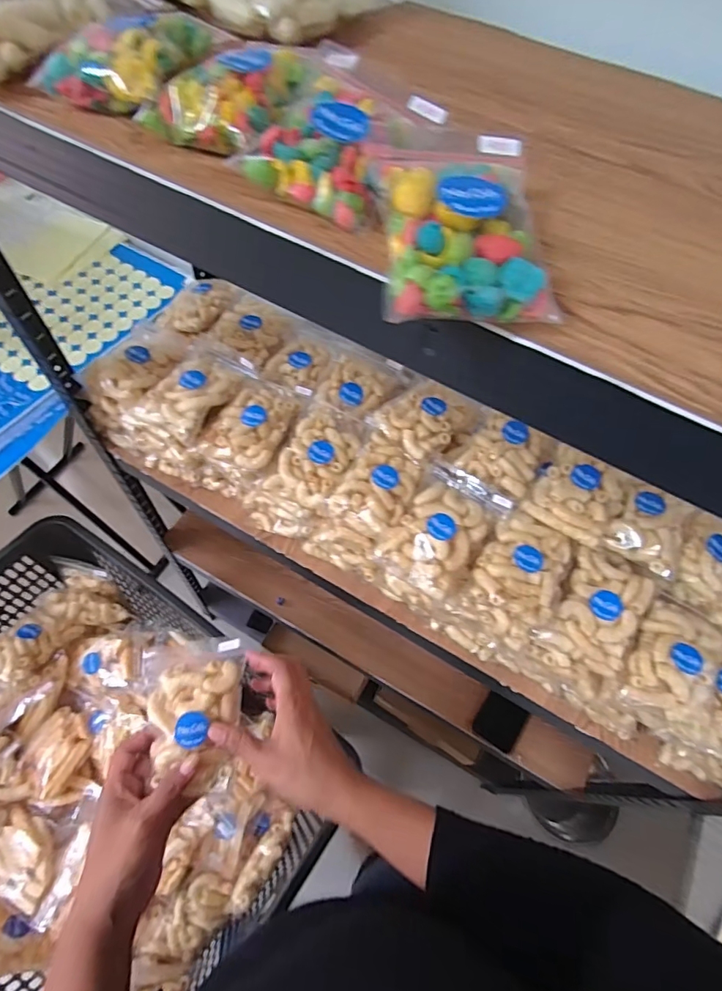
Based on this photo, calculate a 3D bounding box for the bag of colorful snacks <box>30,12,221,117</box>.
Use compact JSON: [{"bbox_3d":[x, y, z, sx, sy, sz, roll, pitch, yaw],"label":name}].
[{"bbox_3d":[-0.129,-0.244,0.280,0.070,0.029,0.083,18,61,6],"label":"bag of colorful snacks"}]

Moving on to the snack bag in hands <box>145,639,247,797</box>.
[{"bbox_3d":[-0.156,0.204,0.468,0.091,0.033,0.128,-4,62,-7],"label":"snack bag in hands"}]

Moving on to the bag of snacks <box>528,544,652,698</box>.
[{"bbox_3d":[0.240,0.121,0.521,0.111,0.055,0.124,27,63,10],"label":"bag of snacks"}]

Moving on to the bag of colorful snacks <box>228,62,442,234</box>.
[{"bbox_3d":[-0.010,-0.183,0.256,0.072,0.024,0.099,21,62,7],"label":"bag of colorful snacks"}]

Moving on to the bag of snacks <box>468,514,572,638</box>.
[{"bbox_3d":[0.162,0.078,0.516,0.086,0.047,0.118,26,62,10],"label":"bag of snacks"}]

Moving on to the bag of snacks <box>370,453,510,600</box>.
[{"bbox_3d":[0.083,0.036,0.536,0.096,0.050,0.144,35,64,14],"label":"bag of snacks"}]

